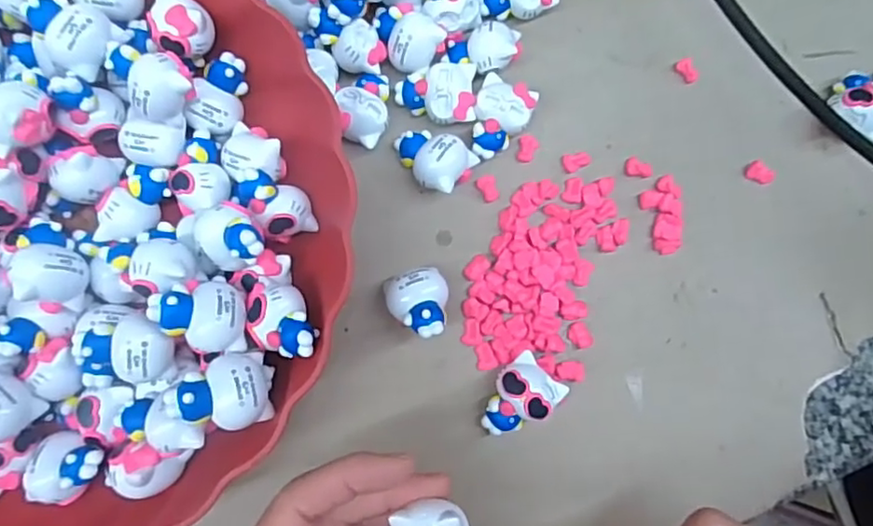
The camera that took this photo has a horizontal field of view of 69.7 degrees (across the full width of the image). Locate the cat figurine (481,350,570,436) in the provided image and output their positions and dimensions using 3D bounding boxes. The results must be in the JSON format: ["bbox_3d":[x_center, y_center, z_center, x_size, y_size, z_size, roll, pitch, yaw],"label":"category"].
[{"bbox_3d":[0.033,0.056,0.263,0.034,0.022,0.024,-40,89,-10],"label":"cat figurine"}]

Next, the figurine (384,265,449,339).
[{"bbox_3d":[-0.007,0.016,0.264,0.025,0.026,0.028,-11,84,-8],"label":"figurine"}]

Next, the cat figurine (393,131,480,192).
[{"bbox_3d":[-0.002,-0.045,0.272,0.035,0.019,0.024,26,81,-3],"label":"cat figurine"}]

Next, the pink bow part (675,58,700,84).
[{"bbox_3d":[0.120,-0.092,0.299,0.009,0.004,0.012,-23,88,-8],"label":"pink bow part"}]

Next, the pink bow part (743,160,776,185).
[{"bbox_3d":[0.152,-0.042,0.293,0.014,0.005,0.009,29,82,-3],"label":"pink bow part"}]

